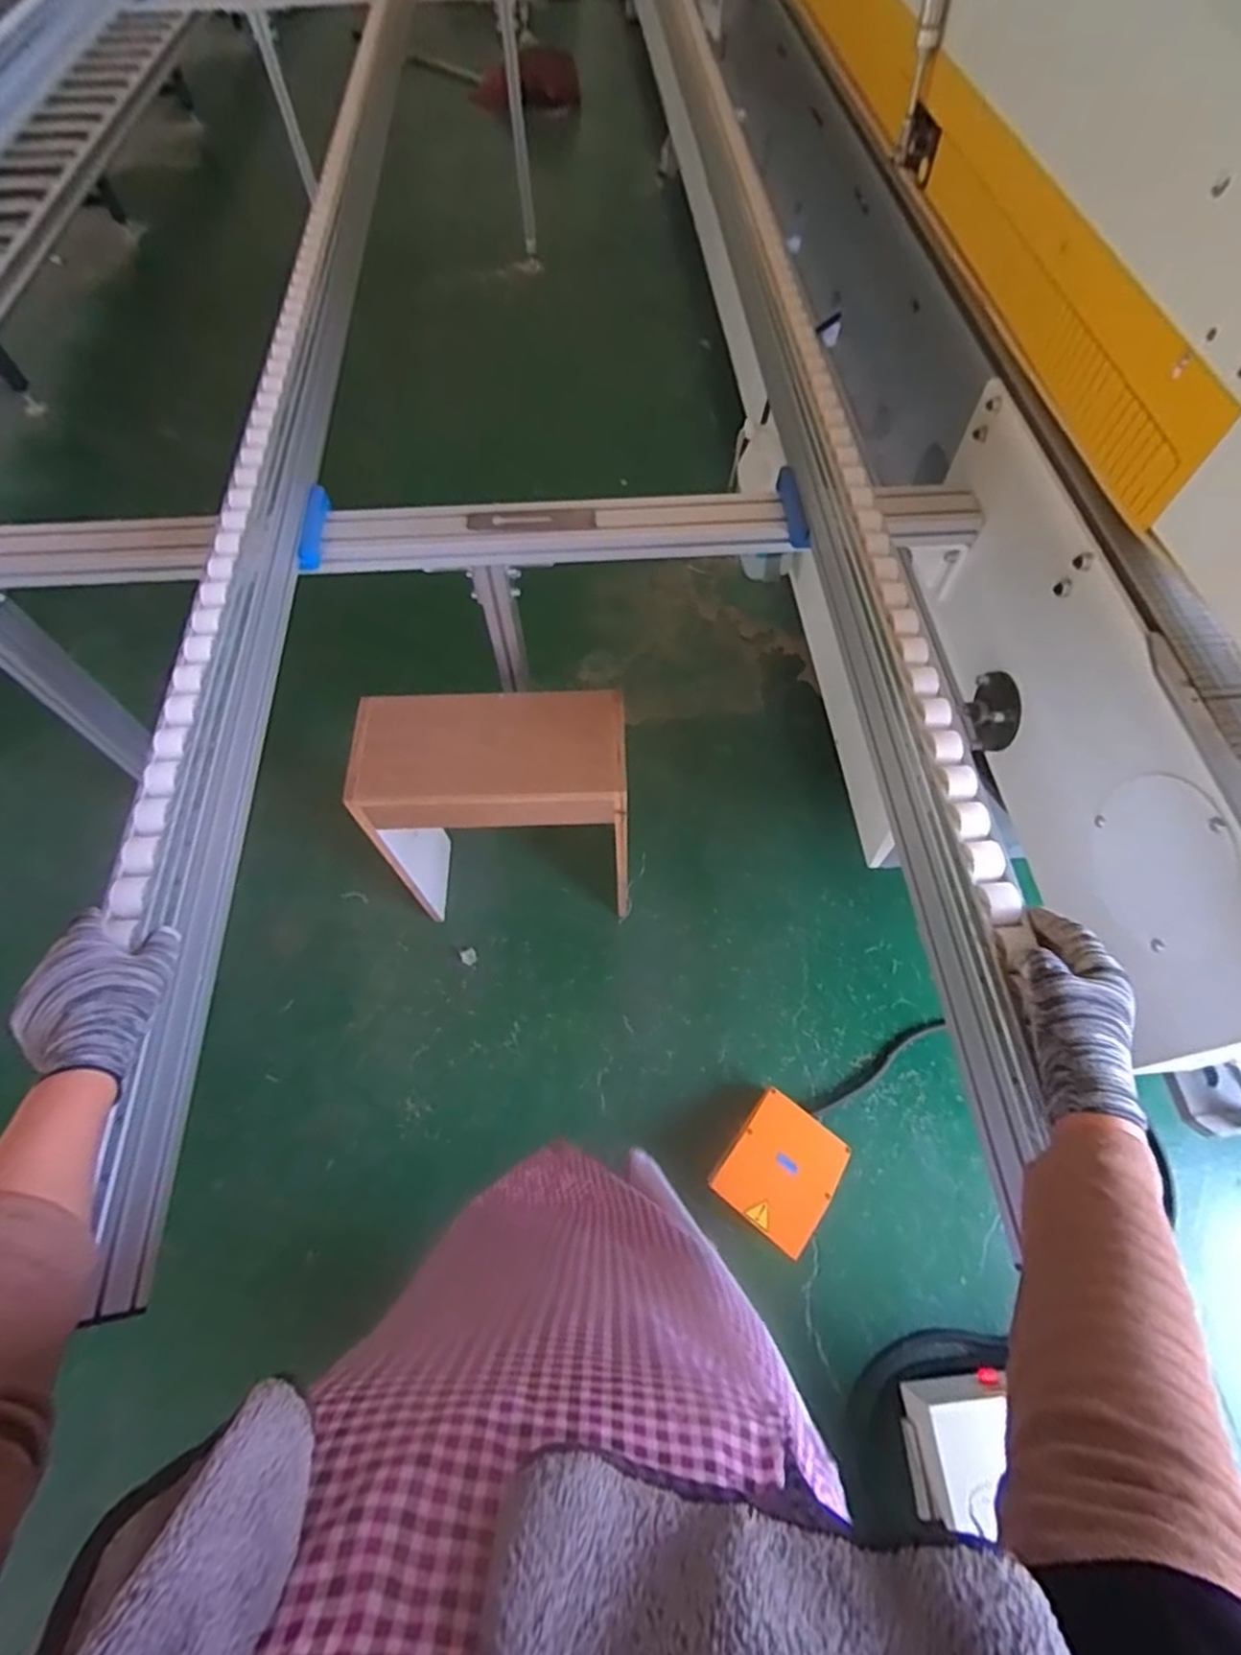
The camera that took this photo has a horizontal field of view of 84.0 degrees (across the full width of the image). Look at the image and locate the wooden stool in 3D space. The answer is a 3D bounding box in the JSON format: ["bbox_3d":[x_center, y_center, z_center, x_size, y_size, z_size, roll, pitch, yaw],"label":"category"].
[{"bbox_3d":[-0.214,-0.016,1.299,0.434,0.495,0.197,-1,62,0],"label":"wooden stool"}]

